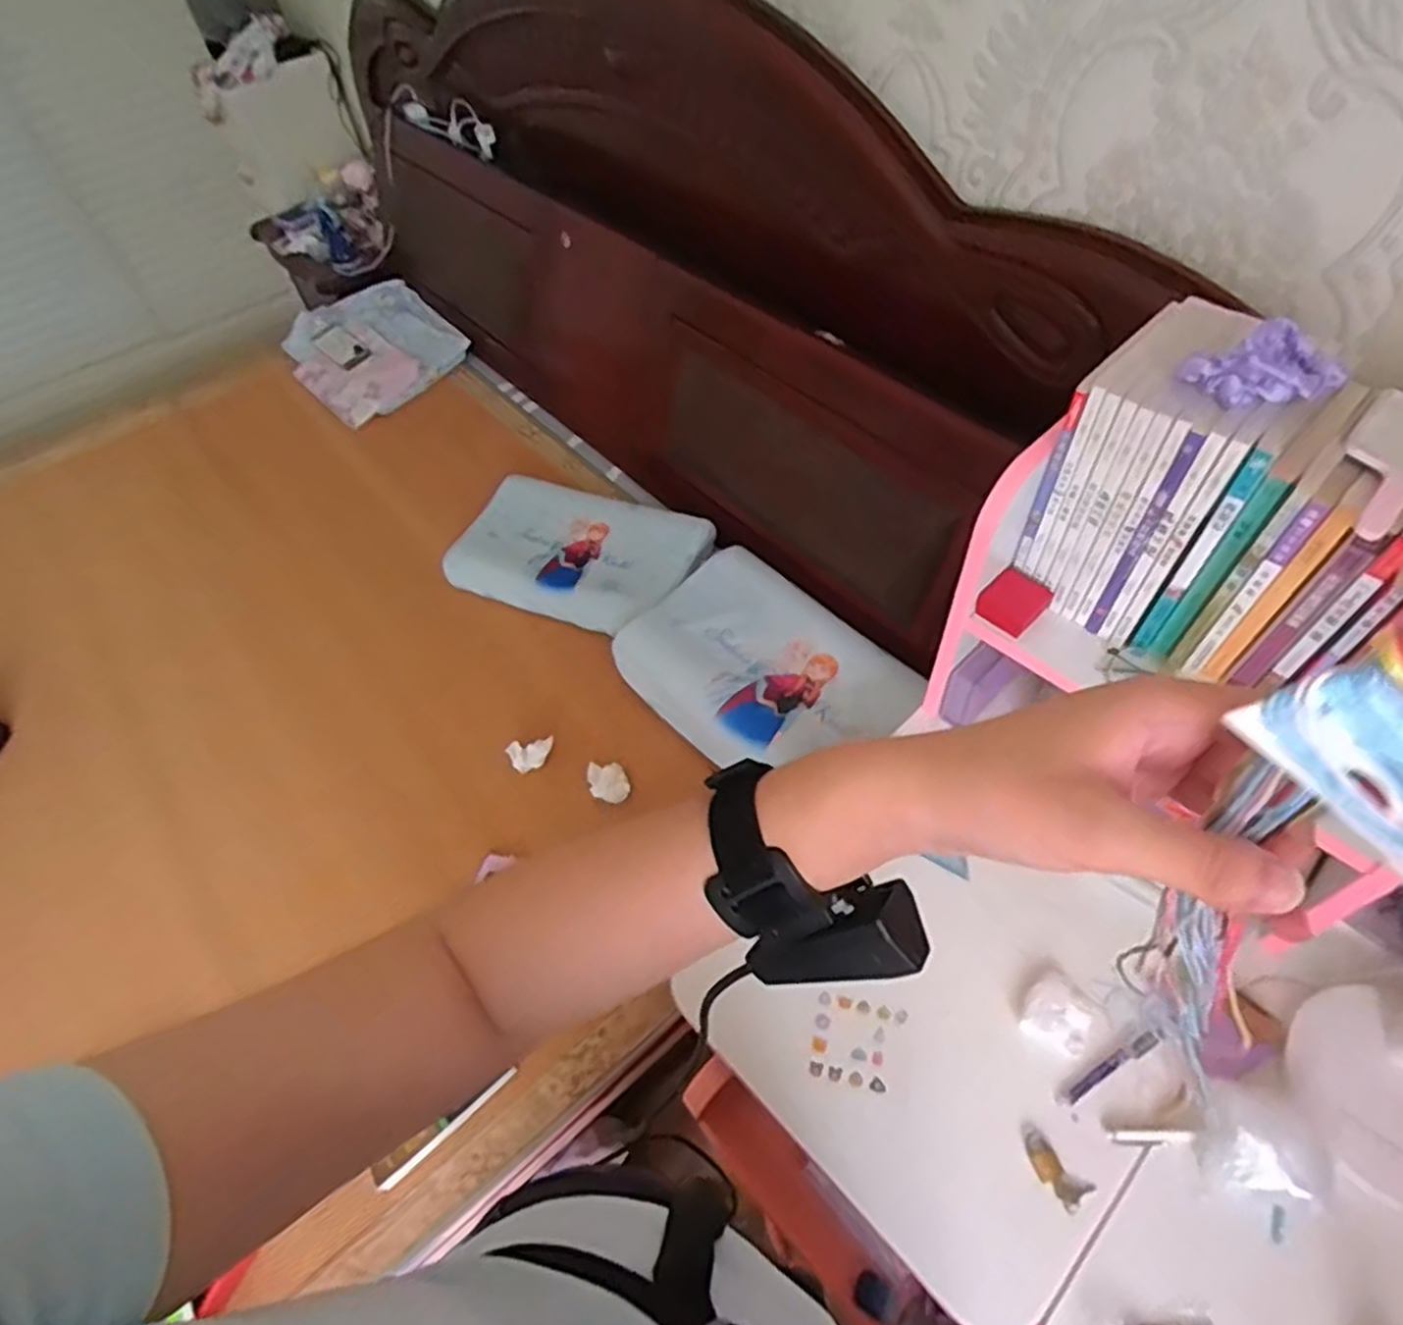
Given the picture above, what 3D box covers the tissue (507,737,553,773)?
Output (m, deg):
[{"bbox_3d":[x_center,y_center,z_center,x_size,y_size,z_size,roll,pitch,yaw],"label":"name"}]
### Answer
[{"bbox_3d":[-0.249,0.129,1.114,0.068,0.030,0.044,-35,59,-20],"label":"tissue"}]

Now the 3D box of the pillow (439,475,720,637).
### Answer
[{"bbox_3d":[-0.212,-0.192,1.326,0.436,0.092,0.249,21,58,19],"label":"pillow"}]

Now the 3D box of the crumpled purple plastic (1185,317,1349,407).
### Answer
[{"bbox_3d":[0.414,-0.215,0.553,0.095,0.046,0.047,-6,53,0],"label":"crumpled purple plastic"}]

